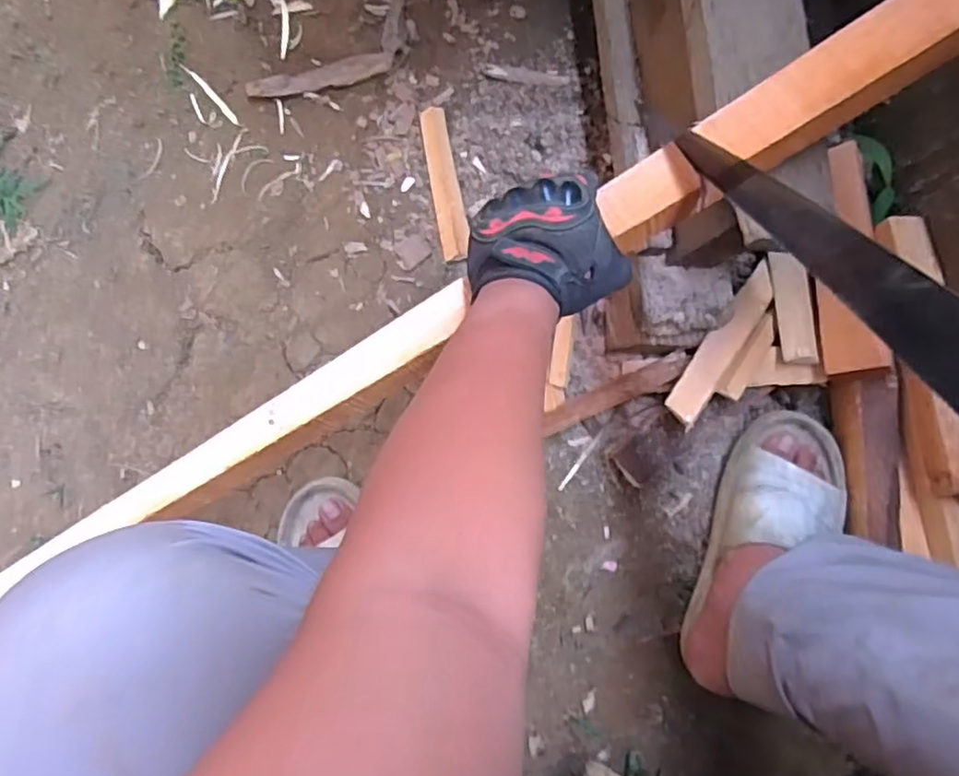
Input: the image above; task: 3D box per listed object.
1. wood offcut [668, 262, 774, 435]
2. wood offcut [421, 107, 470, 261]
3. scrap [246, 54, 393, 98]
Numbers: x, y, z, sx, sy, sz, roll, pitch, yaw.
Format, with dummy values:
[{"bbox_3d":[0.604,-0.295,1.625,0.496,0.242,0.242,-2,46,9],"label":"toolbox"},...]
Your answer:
[{"bbox_3d":[0.253,-0.048,0.678,0.033,0.015,0.203,37,73,5],"label":"wood offcut"},{"bbox_3d":[-0.041,-0.241,0.764,0.032,0.006,0.171,-10,83,0],"label":"wood offcut"},{"bbox_3d":[-0.186,-0.362,0.774,0.169,0.014,0.028,-14,83,-1],"label":"scrap"}]

